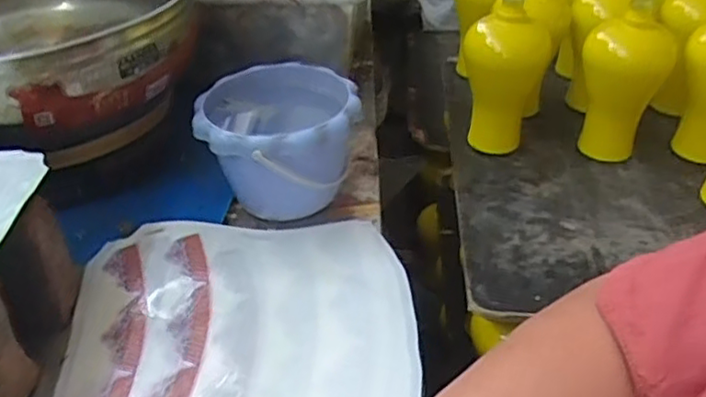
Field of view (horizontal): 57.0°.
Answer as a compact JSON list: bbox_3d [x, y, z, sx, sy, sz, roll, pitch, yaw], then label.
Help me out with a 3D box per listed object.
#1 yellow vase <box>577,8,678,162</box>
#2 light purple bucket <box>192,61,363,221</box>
[{"bbox_3d":[0.344,-0.135,0.846,0.106,0.213,0.113,16,39,20],"label":"yellow vase"},{"bbox_3d":[-0.071,-0.048,0.654,0.149,0.123,0.146,-2,37,2],"label":"light purple bucket"}]

